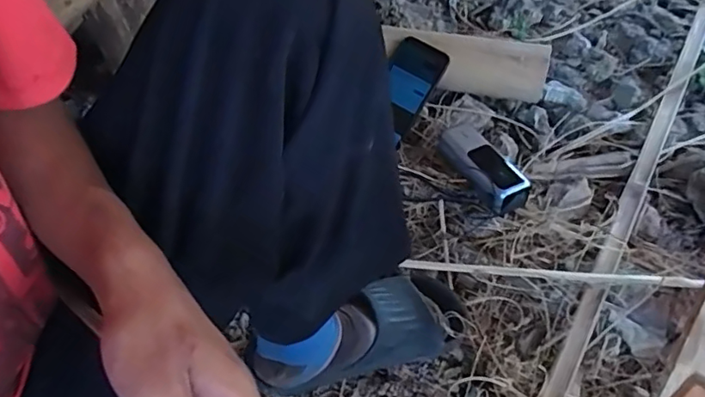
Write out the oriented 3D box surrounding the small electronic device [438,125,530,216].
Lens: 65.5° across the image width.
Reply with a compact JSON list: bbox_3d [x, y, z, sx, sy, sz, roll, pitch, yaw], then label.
[{"bbox_3d":[0.185,-0.048,0.787,0.070,0.043,0.160,-27,55,-15],"label":"small electronic device"}]

